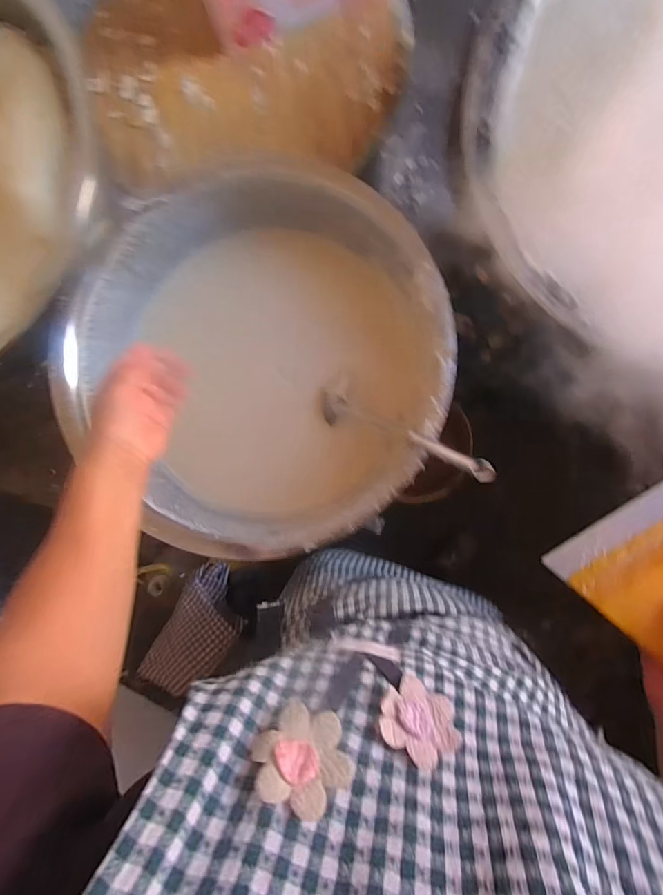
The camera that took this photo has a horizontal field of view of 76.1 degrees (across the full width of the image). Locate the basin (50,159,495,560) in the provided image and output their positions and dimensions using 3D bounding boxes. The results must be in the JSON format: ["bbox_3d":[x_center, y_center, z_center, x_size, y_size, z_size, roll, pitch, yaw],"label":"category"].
[{"bbox_3d":[-0.097,-0.120,0.663,0.519,0.208,0.513,0,90,7],"label":"basin"}]

